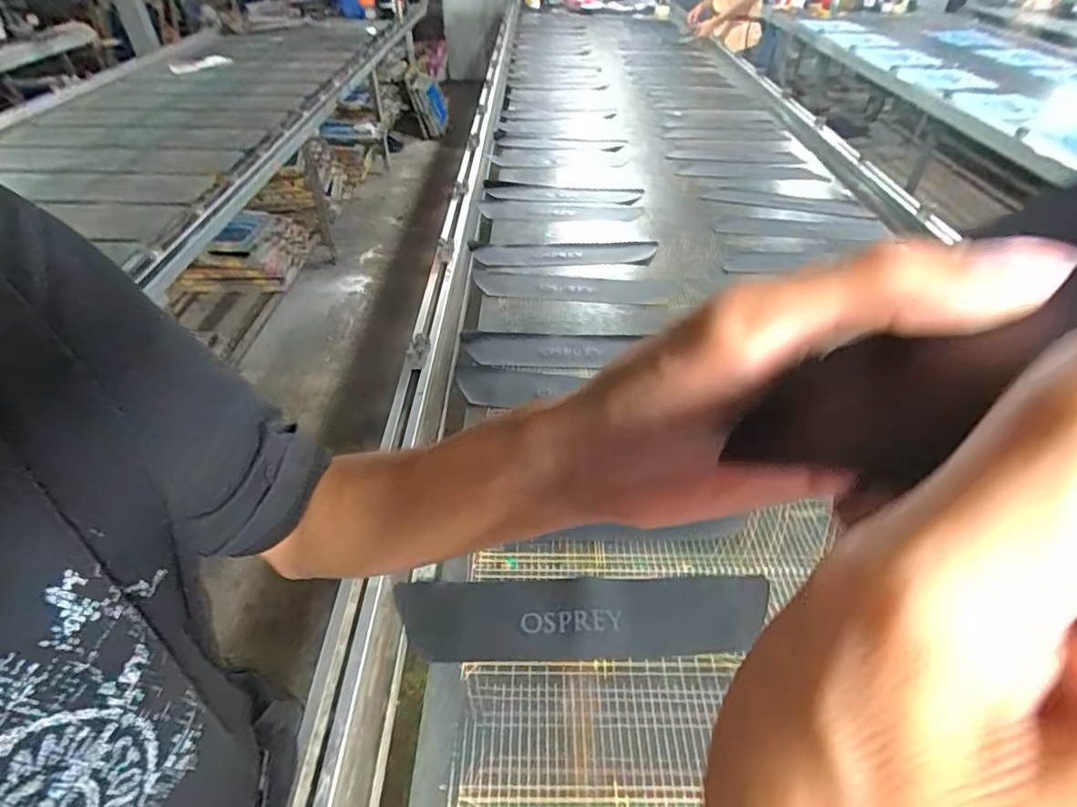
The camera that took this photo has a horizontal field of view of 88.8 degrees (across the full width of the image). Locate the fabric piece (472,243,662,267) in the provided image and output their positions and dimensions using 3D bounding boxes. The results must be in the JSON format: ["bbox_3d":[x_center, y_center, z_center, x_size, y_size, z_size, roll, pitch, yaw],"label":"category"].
[{"bbox_3d":[0.070,-0.375,1.372,0.440,0.025,0.139,0,43,-1],"label":"fabric piece"}]

